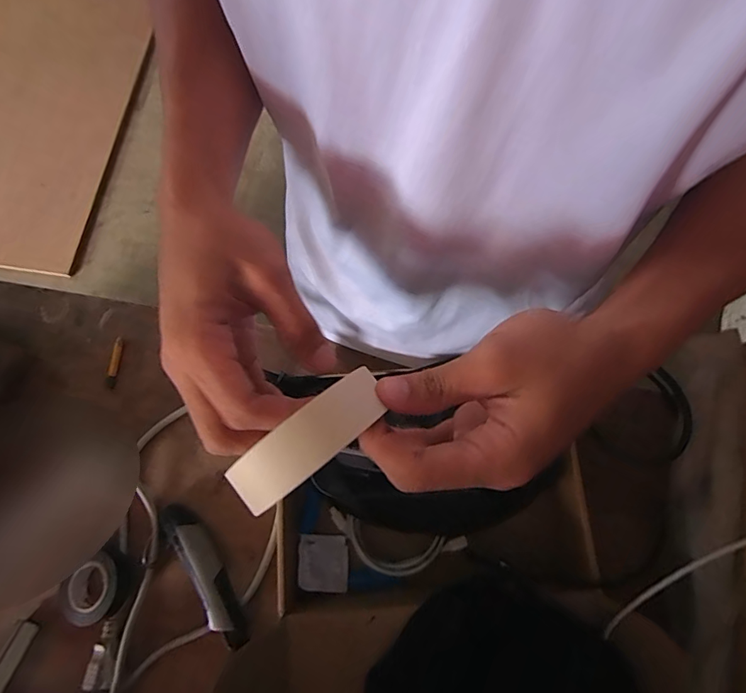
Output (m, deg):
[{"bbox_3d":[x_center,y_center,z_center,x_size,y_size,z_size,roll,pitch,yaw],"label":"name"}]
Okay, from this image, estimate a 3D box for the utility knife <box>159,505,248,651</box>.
[{"bbox_3d":[-0.161,0.216,0.433,0.036,0.020,0.142,-34,77,-7],"label":"utility knife"}]

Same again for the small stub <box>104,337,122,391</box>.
[{"bbox_3d":[-0.283,0.018,0.495,0.010,0.008,0.057,0,75,2],"label":"small stub"}]

